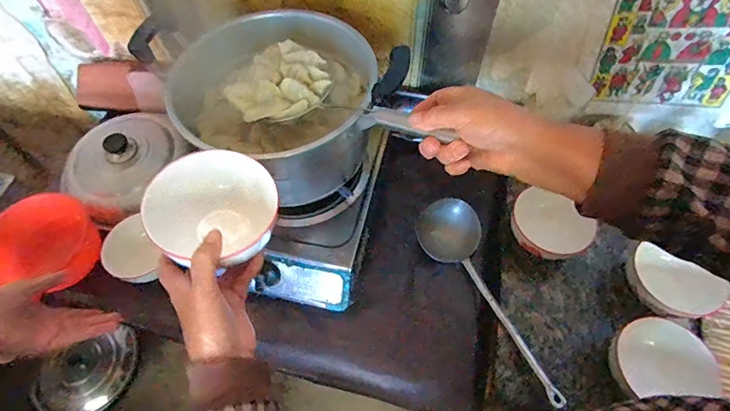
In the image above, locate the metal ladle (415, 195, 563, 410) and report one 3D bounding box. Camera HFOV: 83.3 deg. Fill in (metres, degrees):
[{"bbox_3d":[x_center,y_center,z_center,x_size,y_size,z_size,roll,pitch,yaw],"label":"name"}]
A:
[{"bbox_3d":[0.218,0.137,0.689,0.115,0.050,0.371,-27,64,-13],"label":"metal ladle"}]

